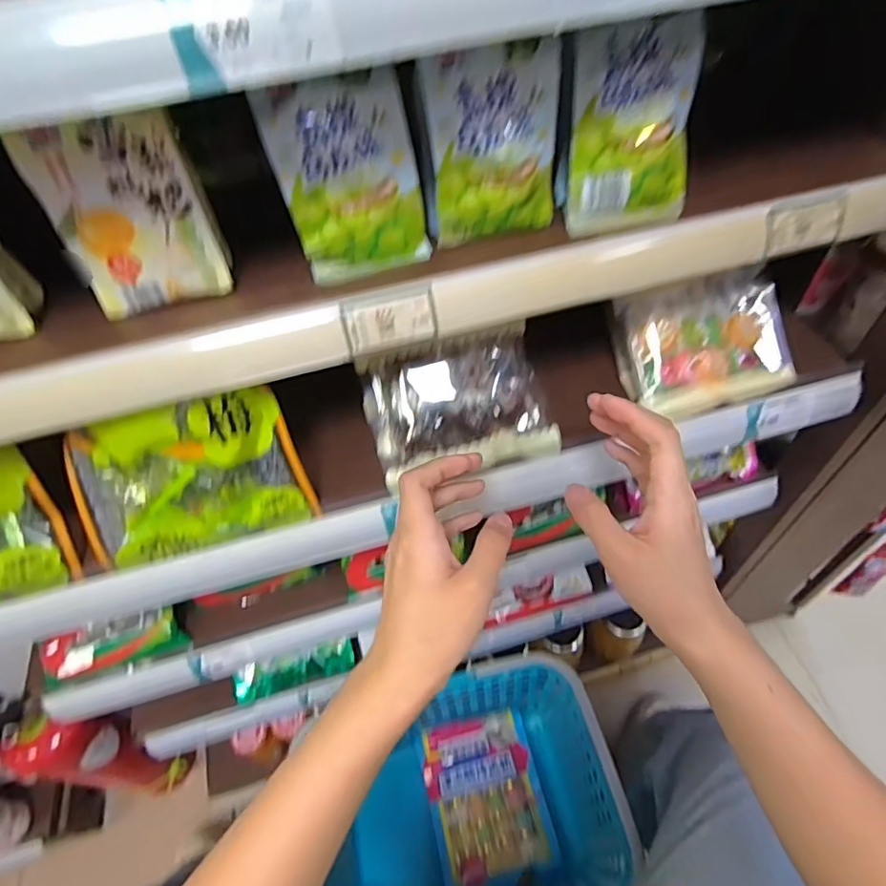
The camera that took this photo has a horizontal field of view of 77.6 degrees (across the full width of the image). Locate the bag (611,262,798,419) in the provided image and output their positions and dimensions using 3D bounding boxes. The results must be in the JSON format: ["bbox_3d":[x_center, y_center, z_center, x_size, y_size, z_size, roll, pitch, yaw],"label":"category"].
[{"bbox_3d":[0.250,-0.095,0.524,0.160,0.029,0.120,-15,86,-4],"label":"bag"}]

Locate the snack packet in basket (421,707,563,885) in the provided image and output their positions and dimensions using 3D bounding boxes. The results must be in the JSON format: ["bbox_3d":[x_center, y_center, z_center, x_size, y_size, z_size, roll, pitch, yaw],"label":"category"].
[{"bbox_3d":[0.065,0.524,0.809,0.165,0.019,0.222,-13,53,-5],"label":"snack packet in basket"}]

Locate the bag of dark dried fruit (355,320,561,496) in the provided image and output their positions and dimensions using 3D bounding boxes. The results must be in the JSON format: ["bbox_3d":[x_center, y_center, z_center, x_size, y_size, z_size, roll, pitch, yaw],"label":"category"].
[{"bbox_3d":[0.014,-0.030,0.471,0.150,0.117,0.028,-14,10,-4],"label":"bag of dark dried fruit"}]

